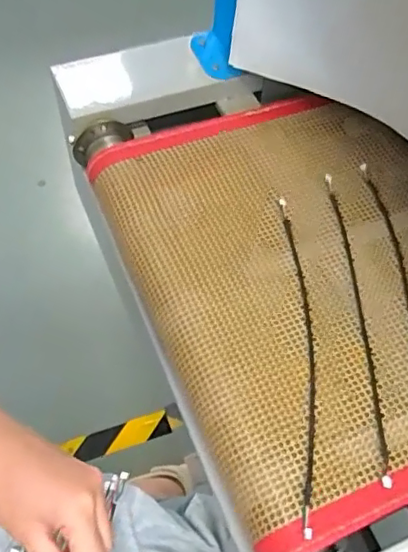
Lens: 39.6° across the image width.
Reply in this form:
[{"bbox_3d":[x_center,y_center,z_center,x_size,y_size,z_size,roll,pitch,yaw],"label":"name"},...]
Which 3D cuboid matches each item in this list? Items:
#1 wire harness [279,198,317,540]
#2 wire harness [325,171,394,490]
[{"bbox_3d":[0.077,0.053,0.446,0.022,0.005,0.281,9,56,-13],"label":"wire harness"},{"bbox_3d":[0.126,0.023,0.467,0.014,0.016,0.287,0,58,-2],"label":"wire harness"}]

